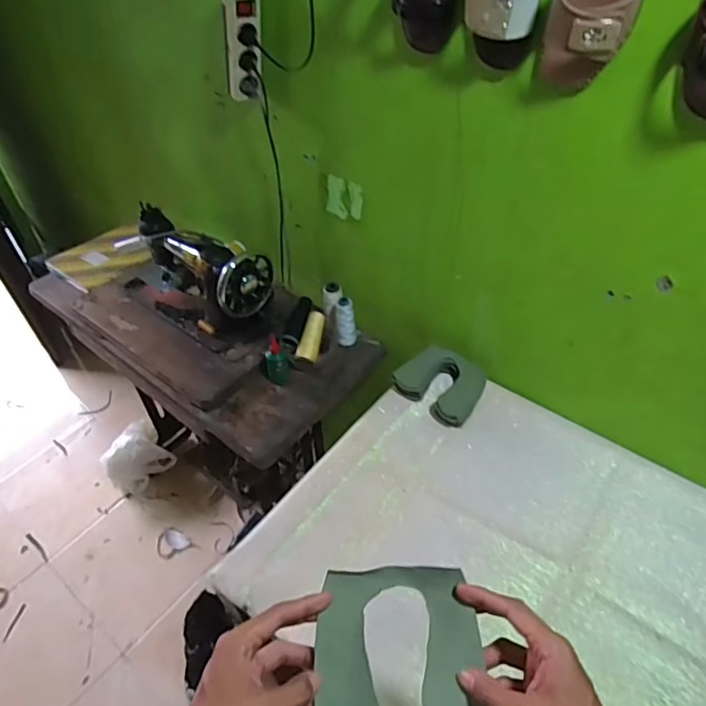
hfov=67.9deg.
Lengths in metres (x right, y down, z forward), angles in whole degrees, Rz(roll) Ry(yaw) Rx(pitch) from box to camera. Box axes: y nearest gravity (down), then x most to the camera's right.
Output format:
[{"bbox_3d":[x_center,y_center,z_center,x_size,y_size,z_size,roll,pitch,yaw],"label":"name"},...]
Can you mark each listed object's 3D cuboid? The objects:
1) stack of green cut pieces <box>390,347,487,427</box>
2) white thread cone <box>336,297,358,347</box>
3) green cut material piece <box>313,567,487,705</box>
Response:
[{"bbox_3d":[0.172,0.056,1.025,0.154,0.060,0.133,29,52,27],"label":"stack of green cut pieces"},{"bbox_3d":[-0.014,-0.069,1.127,0.047,0.098,0.043,-3,45,-2],"label":"white thread cone"},{"bbox_3d":[0.037,0.242,0.432,0.133,0.008,0.119,-2,58,-2],"label":"green cut material piece"}]

